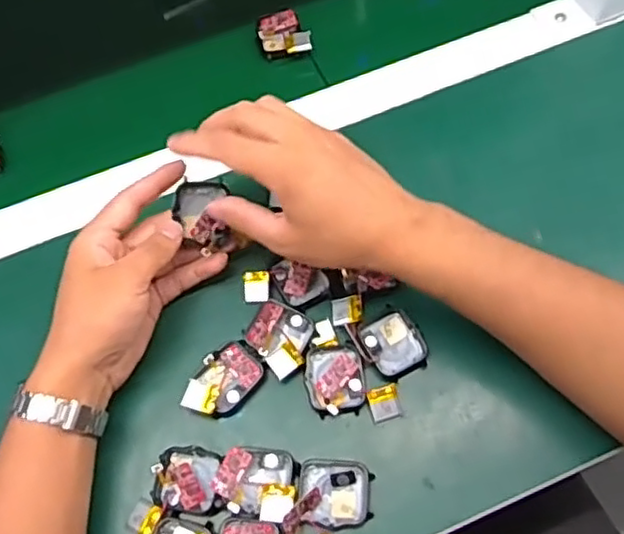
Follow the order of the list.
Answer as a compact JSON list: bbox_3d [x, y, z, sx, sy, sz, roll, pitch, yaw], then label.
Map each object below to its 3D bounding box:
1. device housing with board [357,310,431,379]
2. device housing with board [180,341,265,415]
[{"bbox_3d":[0.056,0.052,0.452,0.038,0.008,0.043,-22,67,-7],"label":"device housing with board"},{"bbox_3d":[-0.059,0.077,0.444,0.036,0.018,0.054,39,73,18],"label":"device housing with board"}]

